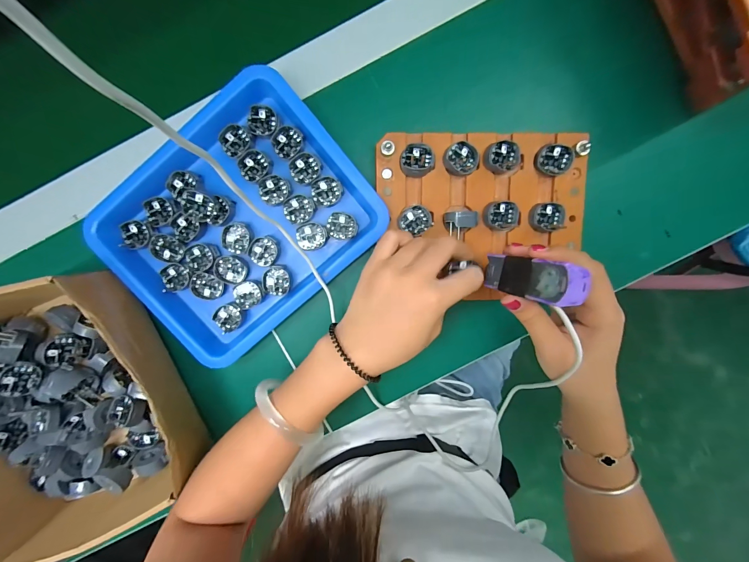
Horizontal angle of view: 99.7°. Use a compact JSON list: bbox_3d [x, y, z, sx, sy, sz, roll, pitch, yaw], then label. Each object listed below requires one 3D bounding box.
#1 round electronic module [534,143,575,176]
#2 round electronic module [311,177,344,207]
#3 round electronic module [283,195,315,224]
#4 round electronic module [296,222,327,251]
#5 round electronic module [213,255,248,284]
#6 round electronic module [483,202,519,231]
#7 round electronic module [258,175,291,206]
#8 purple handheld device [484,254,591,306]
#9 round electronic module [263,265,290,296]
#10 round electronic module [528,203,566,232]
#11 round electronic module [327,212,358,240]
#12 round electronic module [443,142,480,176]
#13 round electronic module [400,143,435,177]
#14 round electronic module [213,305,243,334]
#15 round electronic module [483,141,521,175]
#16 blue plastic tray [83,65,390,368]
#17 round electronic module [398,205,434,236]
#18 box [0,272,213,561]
[{"bbox_3d":[0.158,-0.107,0.278,0.029,0.011,0.027,0,96,0],"label":"round electronic module"},{"bbox_3d":[-0.043,-0.081,0.287,0.025,0.005,0.026,0,96,0],"label":"round electronic module"},{"bbox_3d":[-0.069,-0.065,0.286,0.025,0.004,0.025,0,96,0],"label":"round electronic module"},{"bbox_3d":[-0.058,-0.041,0.291,0.027,0.005,0.025,0,96,0],"label":"round electronic module"},{"bbox_3d":[-0.133,-0.010,0.293,0.028,0.004,0.026,4,96,0],"label":"round electronic module"},{"bbox_3d":[0.114,-0.058,0.283,0.031,0.012,0.026,-7,96,1],"label":"round electronic module"},{"bbox_3d":[-0.090,-0.081,0.282,0.026,0.004,0.026,0,96,0],"label":"round electronic module"},{"bbox_3d":[0.106,-0.002,0.221,0.020,0.072,0.025,9,96,-25],"label":"purple handheld device"},{"bbox_3d":[-0.092,0.000,0.298,0.025,0.011,0.027,0,96,0],"label":"round electronic module"},{"bbox_3d":[0.156,-0.057,0.285,0.031,0.009,0.026,-6,96,1],"label":"round electronic module"},{"bbox_3d":[-0.029,-0.050,0.289,0.027,0.004,0.024,8,96,-1],"label":"round electronic module"},{"bbox_3d":[0.077,-0.106,0.277,0.031,0.010,0.026,13,96,-1],"label":"round electronic module"},{"bbox_3d":[0.038,-0.106,0.276,0.029,0.010,0.028,0,96,0],"label":"round electronic module"},{"bbox_3d":[-0.138,0.035,0.299,0.026,0.005,0.024,0,96,0],"label":"round electronic module"},{"bbox_3d":[0.112,-0.108,0.276,0.030,0.014,0.025,-20,95,2],"label":"round electronic module"},{"bbox_3d":[-0.119,-0.050,0.285,0.214,0.032,0.173,-40,94,4],"label":"blue plastic tray"},{"bbox_3d":[0.036,-0.054,0.284,0.030,0.009,0.025,-10,95,1],"label":"round electronic module"},{"bbox_3d":[-0.275,0.116,0.276,0.199,0.067,0.213,-18,95,2],"label":"box"}]

